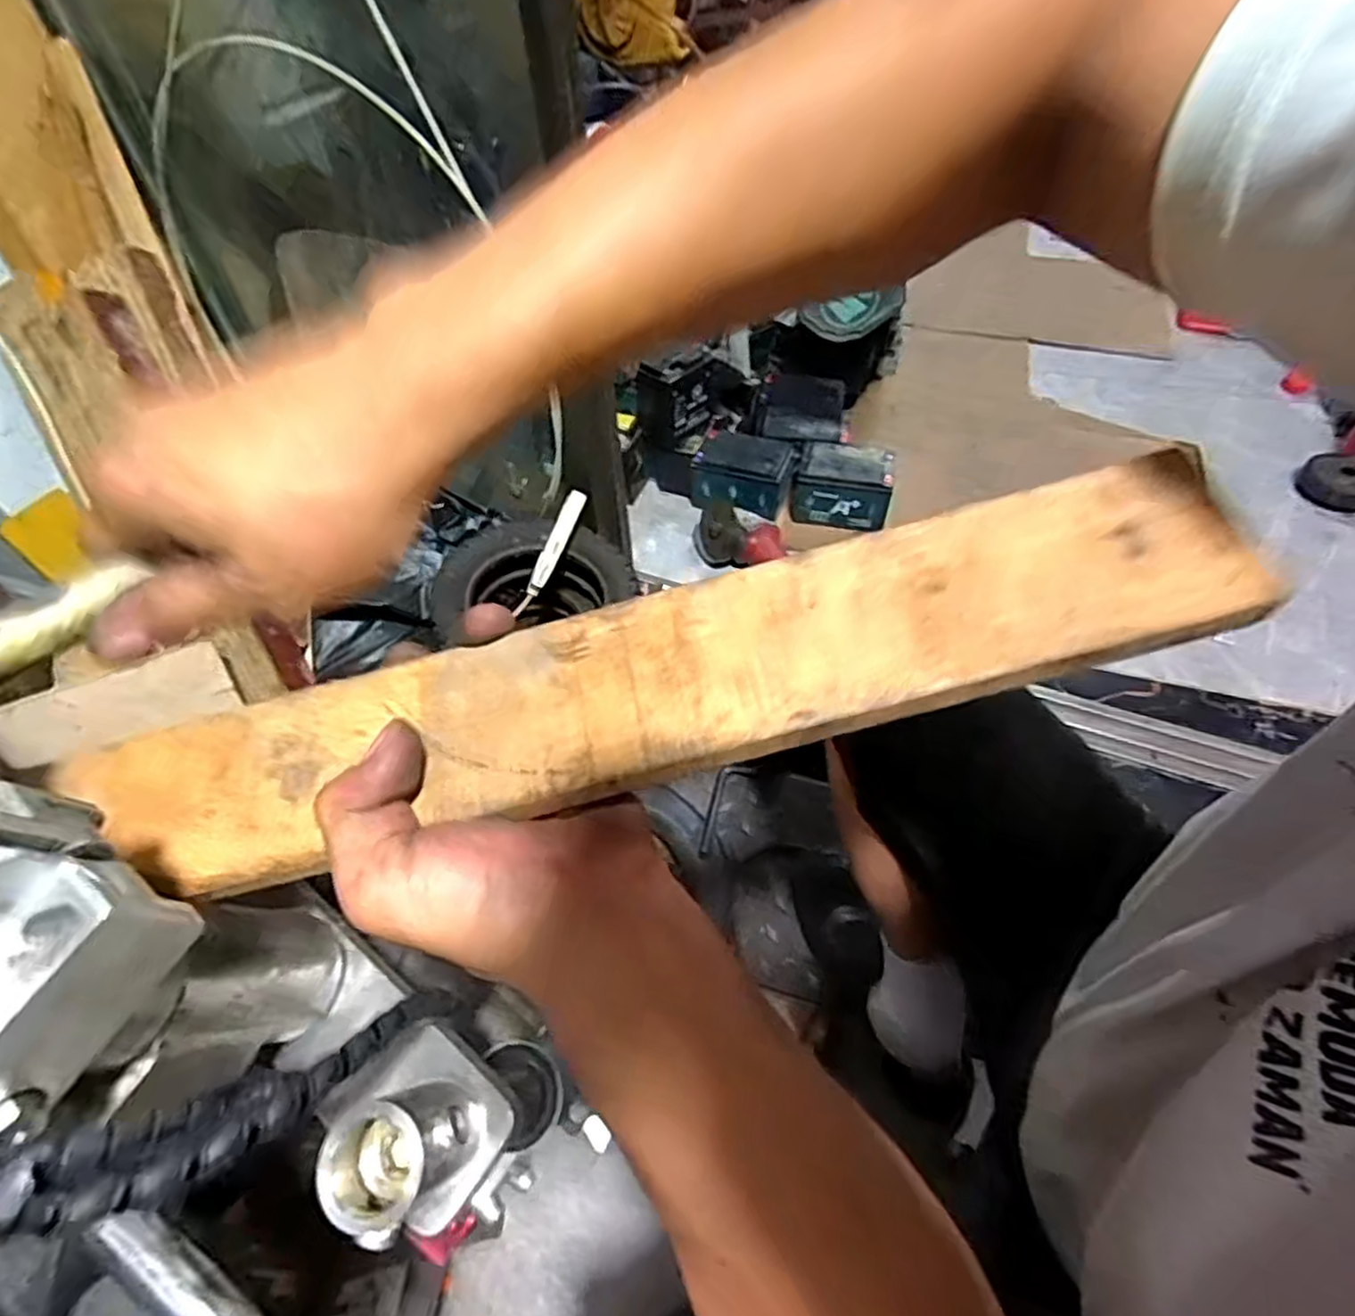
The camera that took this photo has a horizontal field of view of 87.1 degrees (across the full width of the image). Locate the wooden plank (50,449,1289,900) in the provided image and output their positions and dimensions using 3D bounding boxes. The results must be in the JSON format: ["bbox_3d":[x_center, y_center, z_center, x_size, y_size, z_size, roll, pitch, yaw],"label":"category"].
[{"bbox_3d":[-0.011,0.007,0.252,0.405,0.015,0.073,-14,51,3],"label":"wooden plank"}]

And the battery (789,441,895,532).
[{"bbox_3d":[0.275,-0.283,1.179,0.153,0.092,0.101,13,53,13],"label":"battery"}]

